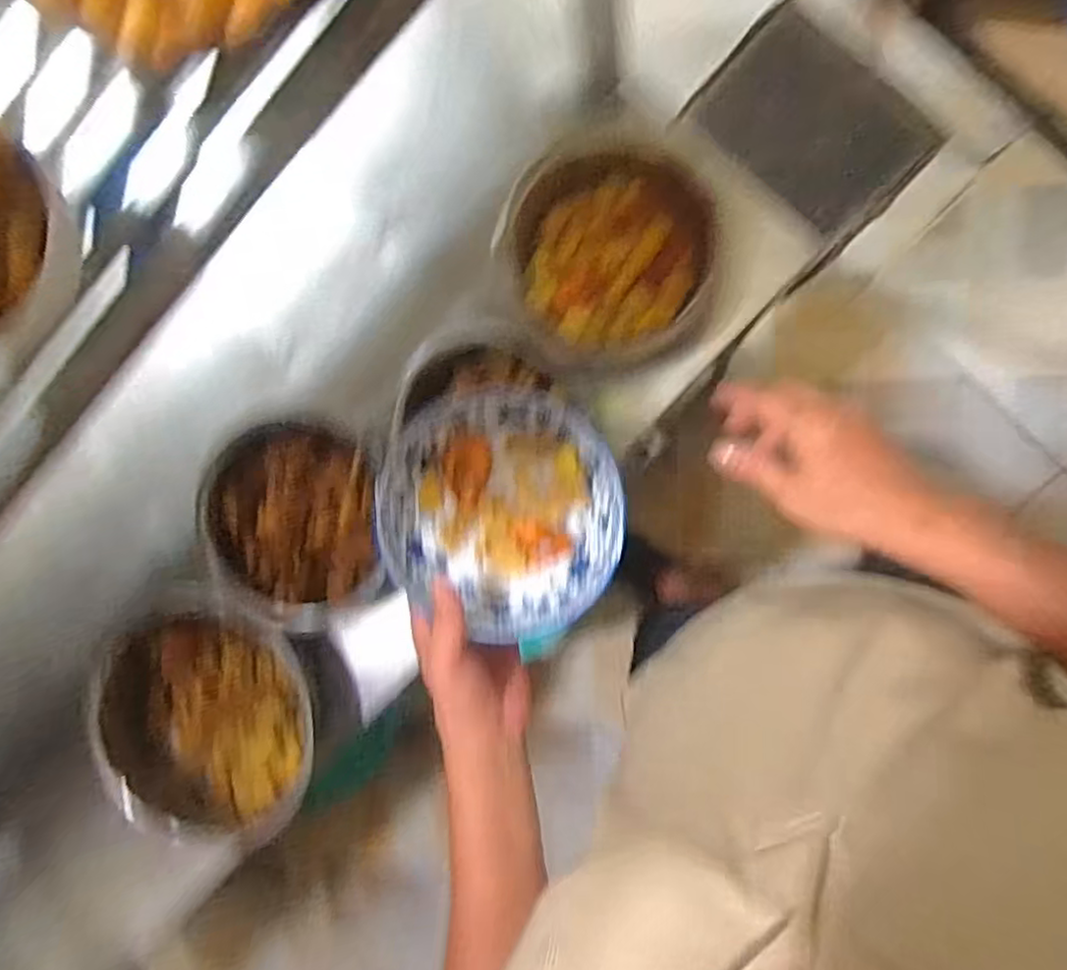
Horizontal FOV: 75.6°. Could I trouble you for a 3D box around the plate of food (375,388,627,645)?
[{"bbox_3d":[-0.021,0.020,0.495,0.166,0.044,0.170,0,91,9],"label":"plate of food"}]

